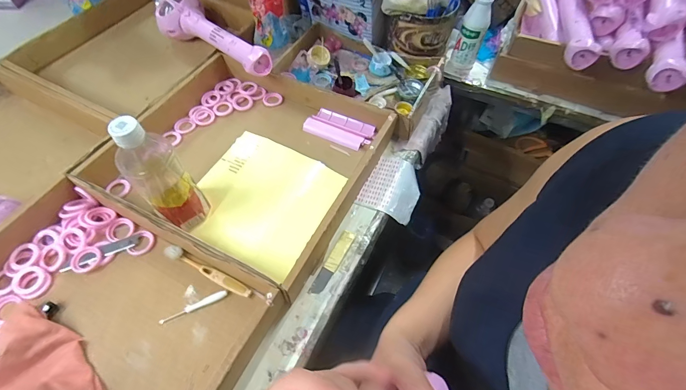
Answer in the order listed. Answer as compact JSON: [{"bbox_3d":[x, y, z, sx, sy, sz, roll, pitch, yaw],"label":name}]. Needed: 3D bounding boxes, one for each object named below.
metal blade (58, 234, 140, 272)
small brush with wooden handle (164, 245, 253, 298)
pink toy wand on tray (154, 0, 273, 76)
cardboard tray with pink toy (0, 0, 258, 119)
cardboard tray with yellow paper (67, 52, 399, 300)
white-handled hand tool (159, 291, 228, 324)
[{"bbox_3d":[-0.337,0.079,0.474,0.099,0.004,0.019,-21,59,-15],"label":"metal blade"},{"bbox_3d":[-0.180,0.103,0.459,0.134,0.016,0.017,22,59,13],"label":"small brush with wooden handle"},{"bbox_3d":[-0.263,-0.323,0.690,0.356,0.095,0.087,37,63,21],"label":"pink toy wand on tray"},{"bbox_3d":[-0.437,-0.315,0.715,0.406,0.063,0.385,26,59,15],"label":"cardboard tray with pink toy"},{"bbox_3d":[-0.155,-0.073,0.550,0.378,0.054,0.339,24,59,14],"label":"cardboard tray with yellow paper"},{"bbox_3d":[-0.190,0.143,0.437,0.085,0.007,0.011,-20,59,-14],"label":"white-handled hand tool"}]

